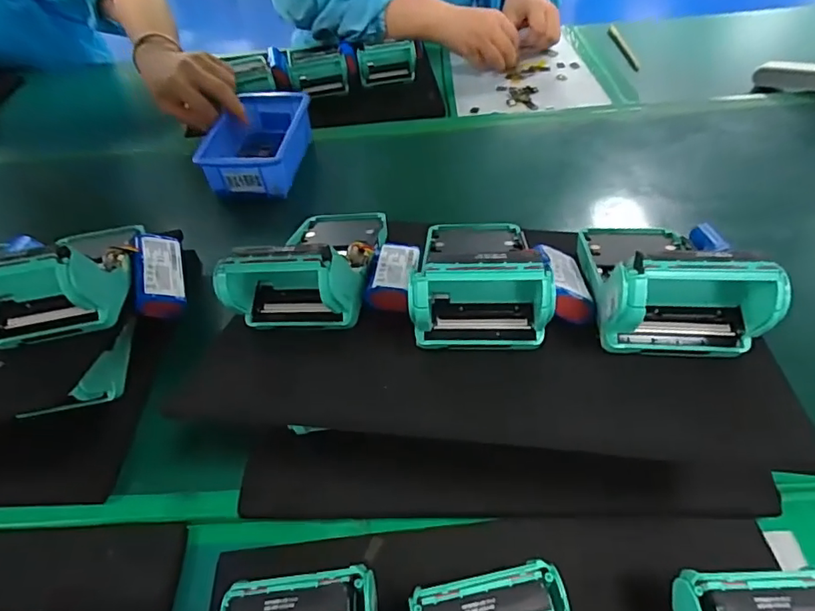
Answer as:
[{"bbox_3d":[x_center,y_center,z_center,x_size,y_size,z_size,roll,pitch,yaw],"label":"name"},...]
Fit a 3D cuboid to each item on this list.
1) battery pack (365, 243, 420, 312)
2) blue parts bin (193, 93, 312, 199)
[{"bbox_3d":[-0.010,-0.023,0.376,0.032,0.017,0.061,6,50,8],"label":"battery pack"},{"bbox_3d":[-0.170,-0.187,0.609,0.099,0.058,0.153,2,50,7],"label":"blue parts bin"}]

